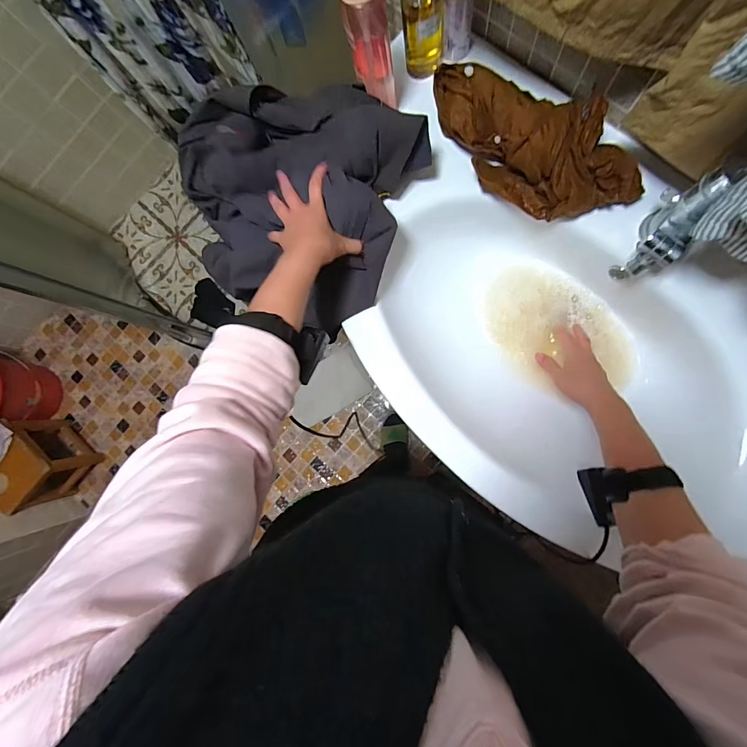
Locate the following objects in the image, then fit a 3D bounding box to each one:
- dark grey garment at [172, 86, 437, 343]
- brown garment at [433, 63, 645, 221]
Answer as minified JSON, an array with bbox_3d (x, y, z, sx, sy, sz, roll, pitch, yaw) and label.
[{"bbox_3d":[-0.112,-0.261,0.563,0.323,0.141,0.317,25,89,9],"label":"dark grey garment"},{"bbox_3d":[0.210,-0.303,0.513,0.310,0.080,0.124,28,89,9],"label":"brown garment"}]

